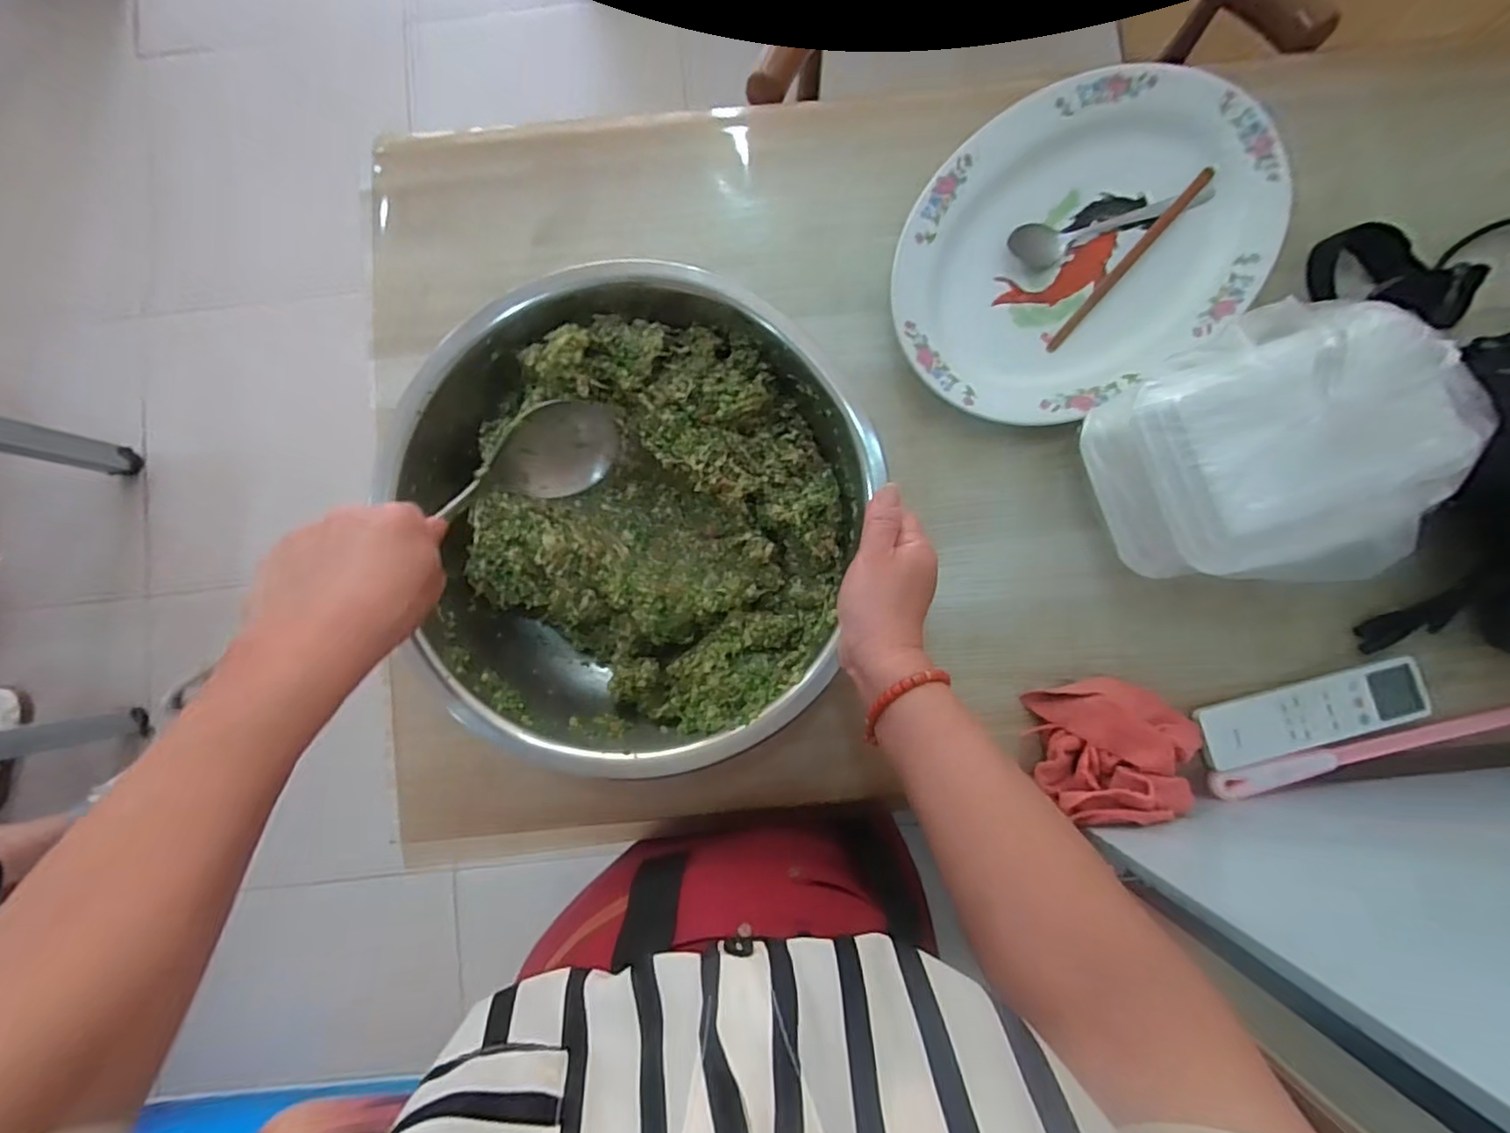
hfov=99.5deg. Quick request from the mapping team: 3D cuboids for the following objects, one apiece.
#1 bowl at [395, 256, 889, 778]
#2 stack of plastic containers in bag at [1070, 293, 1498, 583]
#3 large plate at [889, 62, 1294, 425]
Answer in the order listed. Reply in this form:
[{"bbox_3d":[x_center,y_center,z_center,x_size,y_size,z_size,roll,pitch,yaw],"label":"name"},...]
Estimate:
[{"bbox_3d":[-0.095,-0.034,0.477,0.312,0.088,0.317,0,86,1],"label":"bowl"},{"bbox_3d":[0.358,-0.080,0.436,0.196,0.157,0.167,-20,85,0],"label":"stack of plastic containers in bag"},{"bbox_3d":[0.266,-0.262,0.524,0.328,0.034,0.237,-36,86,-2],"label":"large plate"}]

